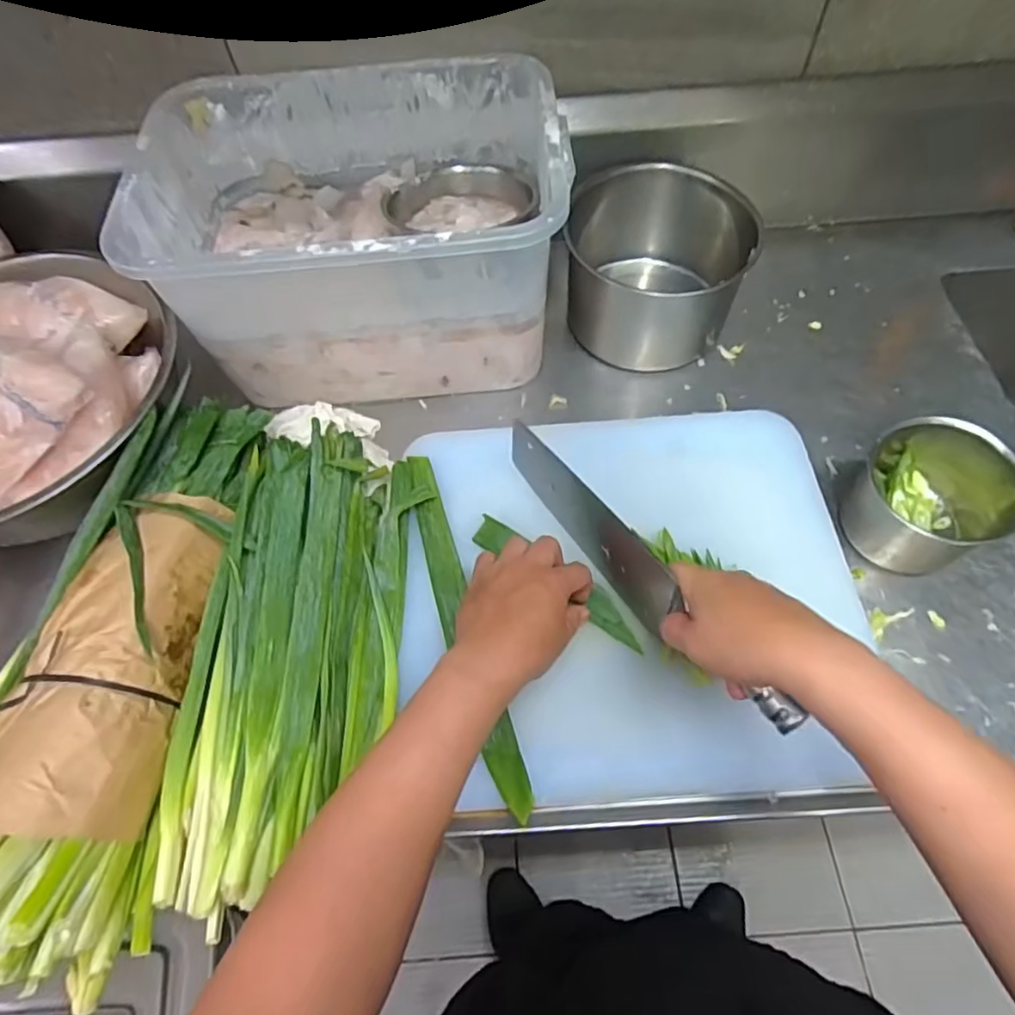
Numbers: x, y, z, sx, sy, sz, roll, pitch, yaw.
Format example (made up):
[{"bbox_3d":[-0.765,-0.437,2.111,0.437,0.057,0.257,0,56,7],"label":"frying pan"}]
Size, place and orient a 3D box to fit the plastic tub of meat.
[{"bbox_3d":[-0.145,-0.271,0.631,0.375,0.202,0.279,-5,61,0],"label":"plastic tub of meat"}]

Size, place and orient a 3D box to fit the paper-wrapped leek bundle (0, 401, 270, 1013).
[{"bbox_3d":[-0.305,0.105,0.472,0.119,0.096,0.428,2,61,4],"label":"paper-wrapped leek bundle"}]

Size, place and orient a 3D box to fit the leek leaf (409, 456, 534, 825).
[{"bbox_3d":[-0.042,0.088,0.515,0.031,0.009,0.328,-17,62,-6],"label":"leek leaf"}]

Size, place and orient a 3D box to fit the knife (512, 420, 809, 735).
[{"bbox_3d":[0.100,0.047,0.488,0.024,0.080,0.317,-32,57,-14],"label":"knife"}]

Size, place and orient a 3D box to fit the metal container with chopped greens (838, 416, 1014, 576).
[{"bbox_3d":[0.374,-0.013,0.536,0.118,0.096,0.111,-1,61,2],"label":"metal container with chopped greens"}]

